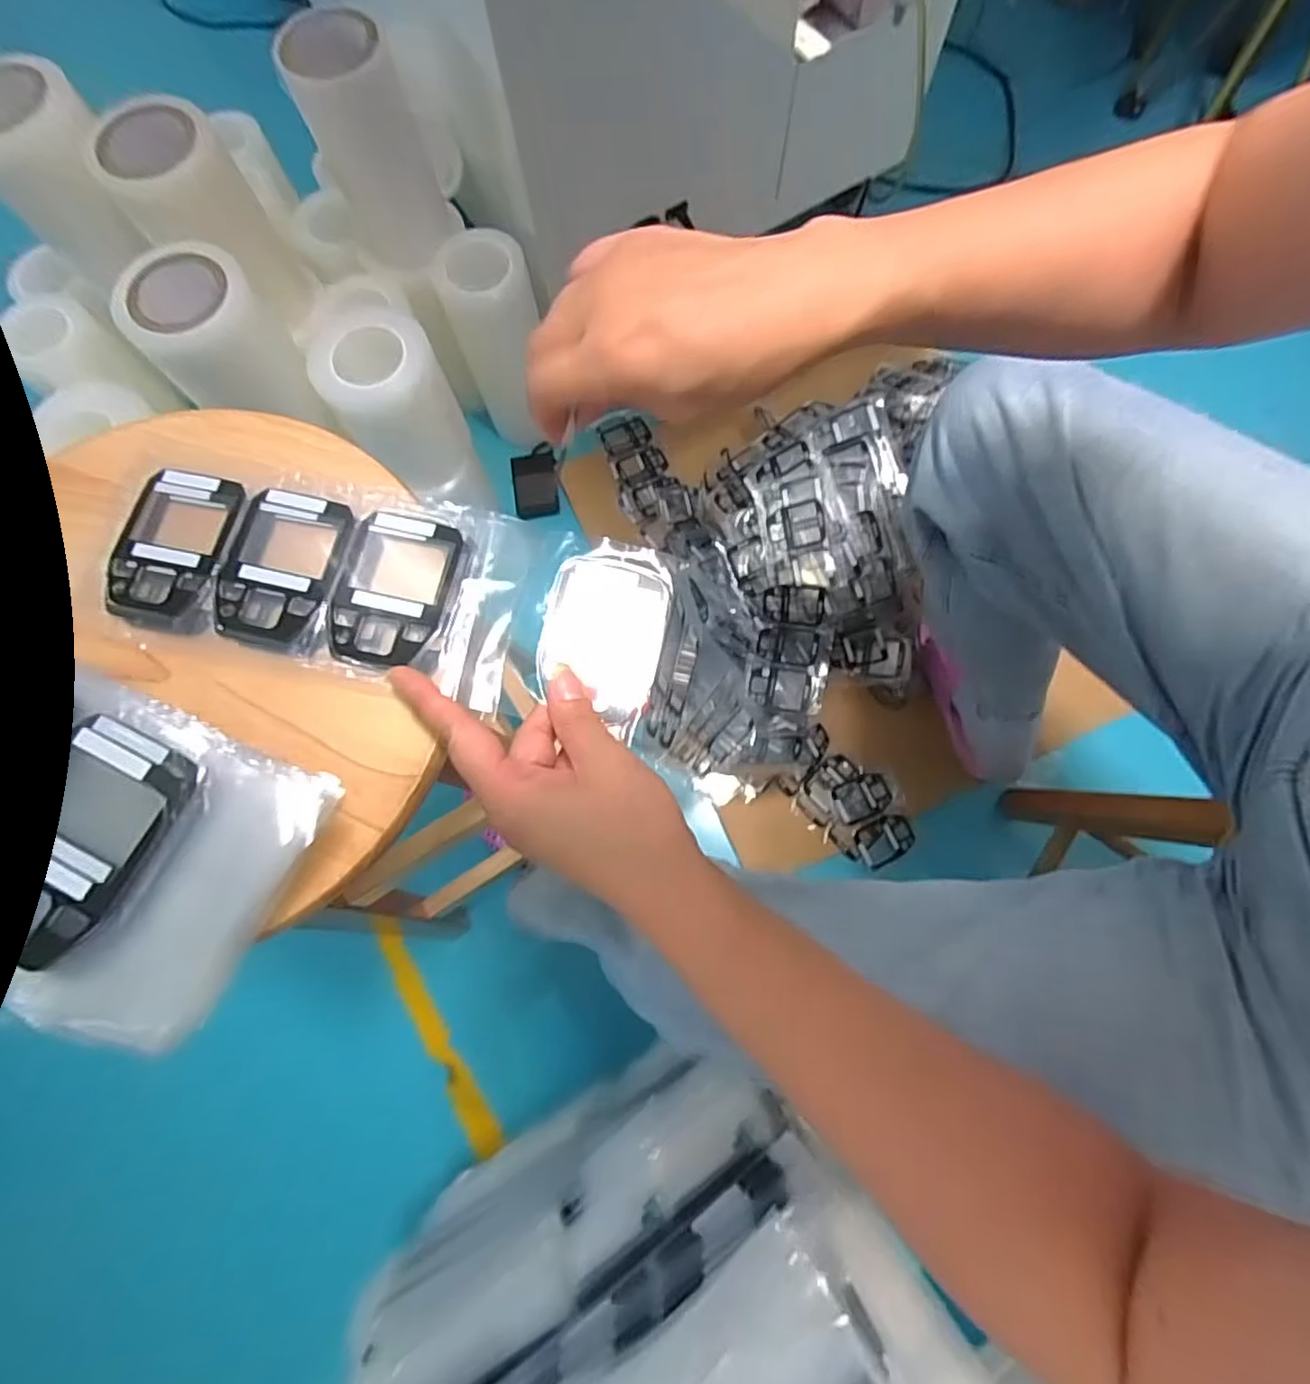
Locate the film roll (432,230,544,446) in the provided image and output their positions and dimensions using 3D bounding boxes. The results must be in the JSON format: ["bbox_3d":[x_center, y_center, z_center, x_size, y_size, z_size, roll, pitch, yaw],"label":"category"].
[{"bbox_3d":[-0.212,-0.488,0.904,0.116,0.271,0.114,-18,76,-3],"label":"film roll"}]

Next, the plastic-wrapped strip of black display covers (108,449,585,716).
[{"bbox_3d":[-0.165,-0.062,0.324,0.226,0.018,0.100,12,76,2],"label":"plastic-wrapped strip of black display covers"}]

